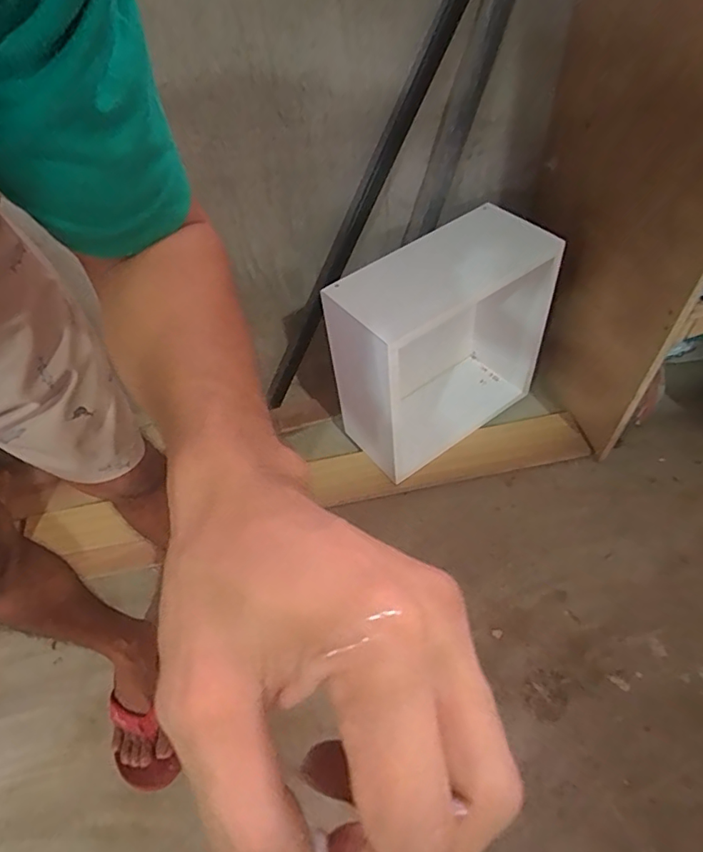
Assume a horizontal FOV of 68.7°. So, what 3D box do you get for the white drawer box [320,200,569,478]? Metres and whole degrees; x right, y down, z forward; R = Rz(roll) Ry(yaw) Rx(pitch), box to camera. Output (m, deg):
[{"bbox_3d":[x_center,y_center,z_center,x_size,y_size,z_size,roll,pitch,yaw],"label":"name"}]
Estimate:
[{"bbox_3d":[0.164,-0.134,1.040,0.379,0.449,0.224,-30,58,-15],"label":"white drawer box"}]

